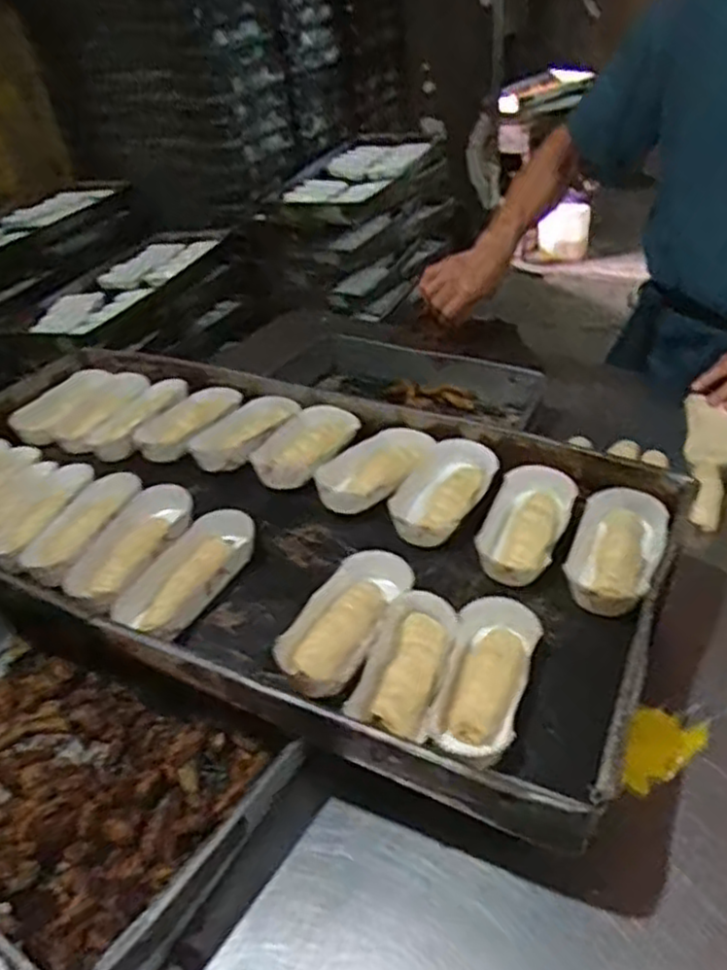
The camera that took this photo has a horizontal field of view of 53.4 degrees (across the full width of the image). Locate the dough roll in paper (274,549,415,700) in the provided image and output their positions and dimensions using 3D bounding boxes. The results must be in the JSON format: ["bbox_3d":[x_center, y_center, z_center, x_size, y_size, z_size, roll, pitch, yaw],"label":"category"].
[{"bbox_3d":[-0.016,0.108,0.590,0.065,0.029,0.140,18,44,29],"label":"dough roll in paper"}]

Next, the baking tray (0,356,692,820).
[{"bbox_3d":[-0.128,0.019,0.739,0.851,0.066,0.388,16,41,28],"label":"baking tray"}]

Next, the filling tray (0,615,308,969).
[{"bbox_3d":[-0.265,0.225,0.586,0.396,0.068,0.221,16,43,28],"label":"filling tray"}]

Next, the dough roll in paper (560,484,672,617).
[{"bbox_3d":[0.228,0.055,0.652,0.074,0.034,0.156,14,42,26],"label":"dough roll in paper"}]

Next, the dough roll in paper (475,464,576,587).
[{"bbox_3d":[0.157,0.036,0.691,0.071,0.030,0.146,12,42,23],"label":"dough roll in paper"}]

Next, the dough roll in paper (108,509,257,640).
[{"bbox_3d":[-0.155,0.078,0.664,0.065,0.033,0.148,14,42,25],"label":"dough roll in paper"}]

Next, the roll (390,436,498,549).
[{"bbox_3d":[0.077,0.002,0.729,0.074,0.028,0.147,19,45,30],"label":"roll"}]

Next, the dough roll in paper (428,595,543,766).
[{"bbox_3d":[0.094,0.147,0.556,0.059,0.031,0.143,11,41,22],"label":"dough roll in paper"}]

